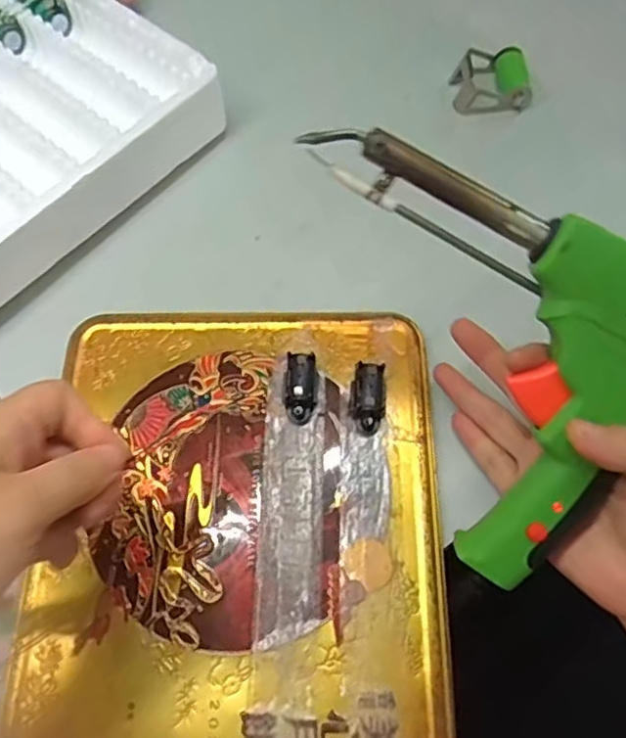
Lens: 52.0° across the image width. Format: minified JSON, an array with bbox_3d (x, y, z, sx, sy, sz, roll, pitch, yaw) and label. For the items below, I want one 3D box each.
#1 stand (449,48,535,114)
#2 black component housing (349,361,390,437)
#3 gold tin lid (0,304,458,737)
[{"bbox_3d":[0.120,-0.194,0.429,0.048,0.024,0.046,-1,65,2],"label":"stand"},{"bbox_3d":[0.029,0.015,0.326,0.019,0.013,0.035,5,65,4],"label":"black component housing"},{"bbox_3d":[-0.035,0.076,0.303,0.190,0.012,0.238,-1,65,1],"label":"gold tin lid"}]

